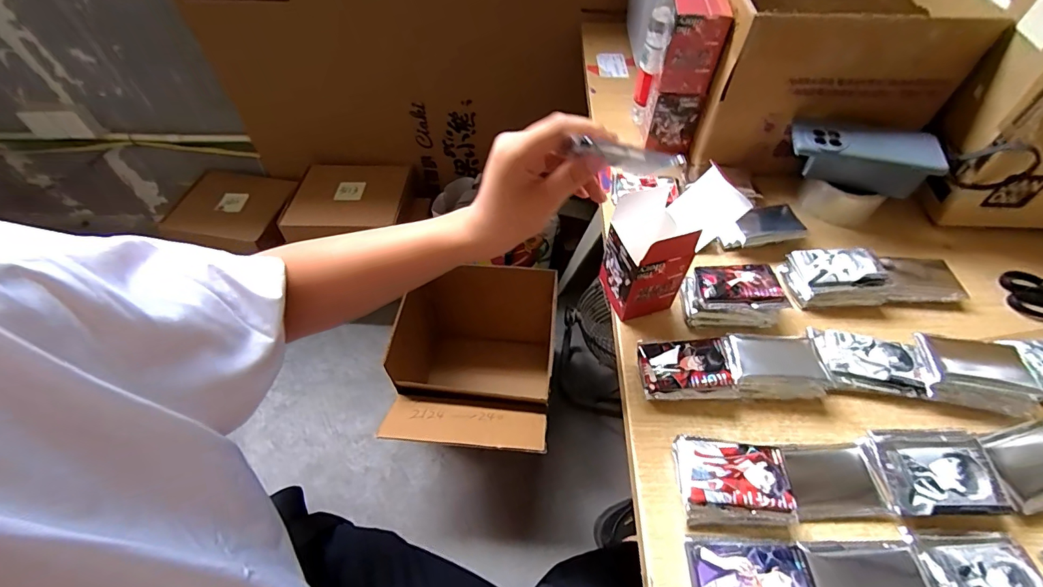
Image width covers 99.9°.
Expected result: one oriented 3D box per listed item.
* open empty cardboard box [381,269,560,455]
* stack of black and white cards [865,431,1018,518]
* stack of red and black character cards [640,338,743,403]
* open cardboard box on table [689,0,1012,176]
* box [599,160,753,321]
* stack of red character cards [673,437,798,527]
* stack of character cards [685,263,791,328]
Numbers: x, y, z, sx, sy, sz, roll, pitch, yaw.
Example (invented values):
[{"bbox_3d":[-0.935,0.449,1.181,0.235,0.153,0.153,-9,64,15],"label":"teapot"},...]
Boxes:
[{"bbox_3d":[-0.098,0.190,1.027,0.313,0.363,0.372,5,53,3],"label":"open empty cardboard box"},{"bbox_3d":[0.356,0.156,0.384,0.085,0.029,0.070,1,53,0],"label":"stack of black and white cards"},{"bbox_3d":[0.168,0.079,0.449,0.088,0.030,0.059,2,53,1],"label":"stack of red and black character cards"},{"bbox_3d":[0.392,-0.305,0.591,0.280,0.182,0.189,6,53,4],"label":"open cardboard box on table"},{"bbox_3d":[0.148,-0.051,0.471,0.106,0.141,0.077,-16,55,-12],"label":"box"},{"bbox_3d":[0.183,0.162,0.383,0.086,0.032,0.068,3,53,2],"label":"stack of red character cards"},{"bbox_3d":[0.236,0.003,0.494,0.099,0.039,0.073,3,53,2],"label":"stack of character cards"}]

